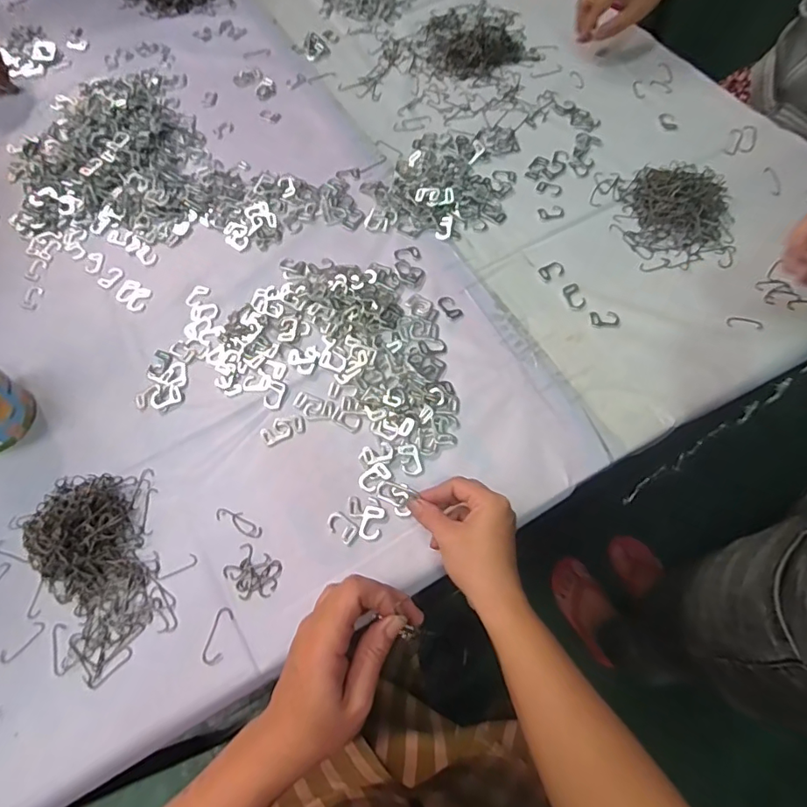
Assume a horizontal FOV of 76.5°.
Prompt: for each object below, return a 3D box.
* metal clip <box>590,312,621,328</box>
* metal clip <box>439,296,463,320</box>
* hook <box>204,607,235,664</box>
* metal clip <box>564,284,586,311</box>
[{"bbox_3d":[0.219,-0.092,0.555,0.031,0.004,0.020,-3,65,2],"label":"metal clip"},{"bbox_3d":[0.052,-0.107,0.571,0.018,0.004,0.034,-31,68,-11],"label":"metal clip"},{"bbox_3d":[-0.161,0.202,0.445,0.017,0.004,0.046,7,66,6],"label":"hook"},{"bbox_3d":[0.190,-0.118,0.565,0.019,0.004,0.033,-17,66,-4],"label":"metal clip"}]

